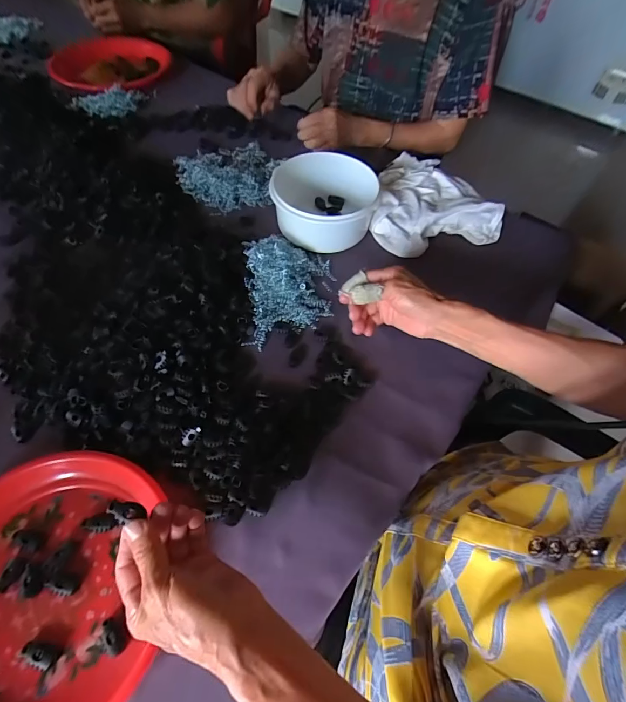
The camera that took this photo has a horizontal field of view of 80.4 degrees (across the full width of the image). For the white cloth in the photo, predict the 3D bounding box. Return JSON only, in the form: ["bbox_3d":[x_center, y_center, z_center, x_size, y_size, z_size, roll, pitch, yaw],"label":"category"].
[{"bbox_3d":[0.211,-0.251,0.620,0.204,0.042,0.233,11,59,4],"label":"white cloth"}]

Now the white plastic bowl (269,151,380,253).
[{"bbox_3d":[0.016,-0.224,0.575,0.150,0.084,0.145,1,58,-2],"label":"white plastic bowl"}]

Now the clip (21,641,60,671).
[{"bbox_3d":[-0.227,0.249,0.304,0.029,0.009,0.015,14,59,6],"label":"clip"}]

